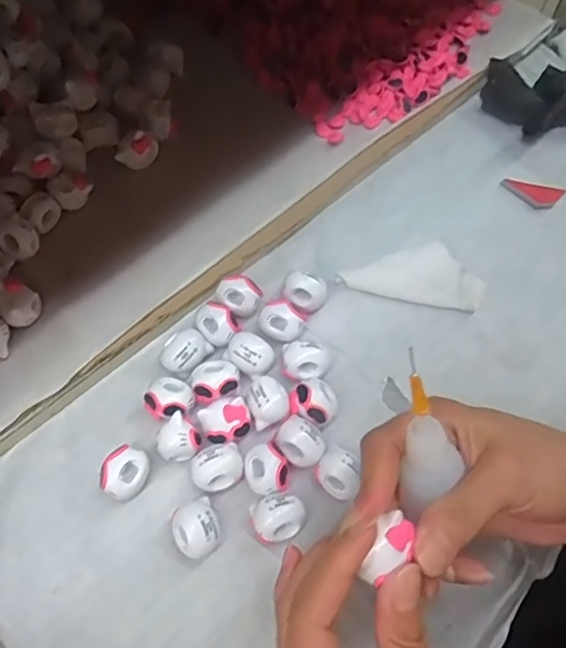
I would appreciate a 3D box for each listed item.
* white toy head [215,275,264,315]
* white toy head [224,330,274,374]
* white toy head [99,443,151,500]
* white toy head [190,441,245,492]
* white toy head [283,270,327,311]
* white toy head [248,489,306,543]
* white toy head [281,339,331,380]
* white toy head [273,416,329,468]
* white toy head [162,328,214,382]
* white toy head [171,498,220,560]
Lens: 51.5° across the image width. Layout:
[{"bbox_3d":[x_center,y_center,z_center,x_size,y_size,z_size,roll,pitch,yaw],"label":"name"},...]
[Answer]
[{"bbox_3d":[-0.025,-0.015,0.335,0.023,0.021,0.019,36,69,15],"label":"white toy head"},{"bbox_3d":[-0.017,0.015,0.318,0.025,0.015,0.021,24,67,10],"label":"white toy head"},{"bbox_3d":[-0.078,0.075,0.293,0.022,0.017,0.024,0,64,0],"label":"white toy head"},{"bbox_3d":[-0.033,0.072,0.293,0.025,0.019,0.020,-19,66,-10],"label":"white toy head"},{"bbox_3d":[0.012,-0.018,0.335,0.024,0.019,0.017,15,65,6],"label":"white toy head"},{"bbox_3d":[-0.002,0.094,0.285,0.026,0.018,0.021,-11,65,-6],"label":"white toy head"},{"bbox_3d":[0.012,0.020,0.320,0.025,0.018,0.022,-15,65,-7],"label":"white toy head"},{"bbox_3d":[0.009,0.061,0.299,0.025,0.017,0.021,27,67,12],"label":"white toy head"},{"bbox_3d":[-0.053,0.016,0.320,0.021,0.018,0.024,36,69,15],"label":"white toy head"},{"bbox_3d":[-0.041,0.099,0.281,0.022,0.019,0.024,-27,68,-13],"label":"white toy head"}]

